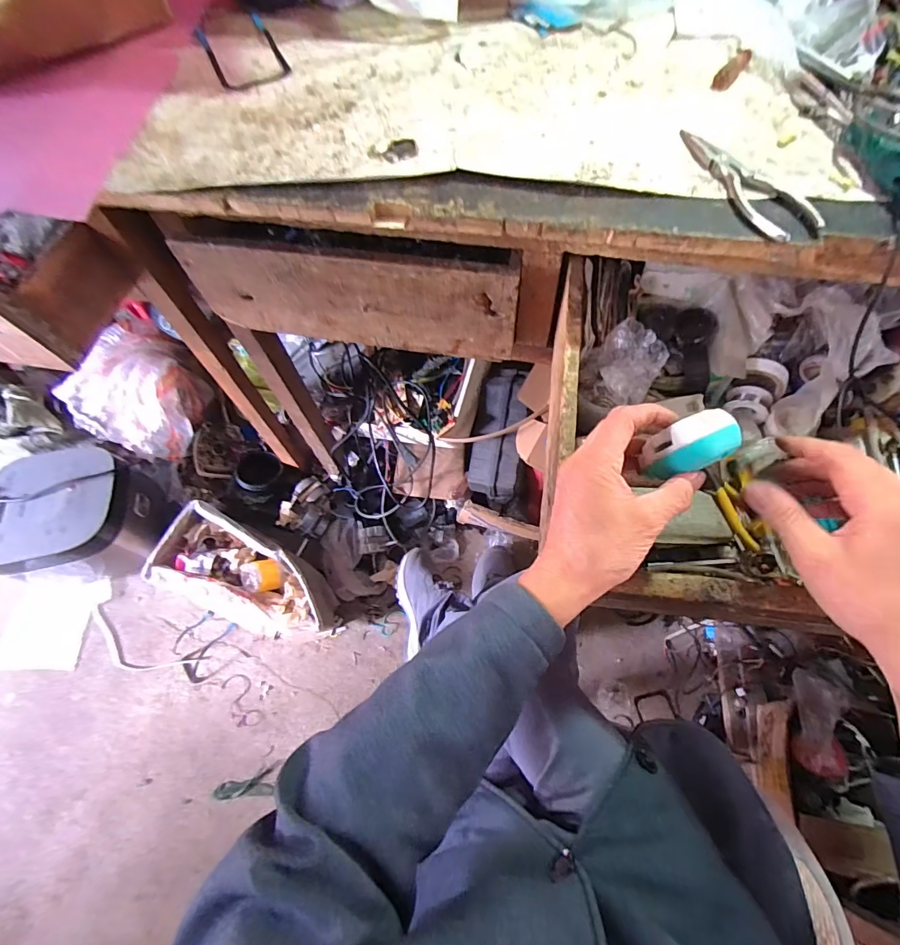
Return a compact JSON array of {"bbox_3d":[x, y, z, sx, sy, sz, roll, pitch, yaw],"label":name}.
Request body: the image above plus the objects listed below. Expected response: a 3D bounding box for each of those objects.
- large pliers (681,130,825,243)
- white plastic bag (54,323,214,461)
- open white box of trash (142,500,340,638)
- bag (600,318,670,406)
[{"bbox_3d":[0.245,-0.245,0.371,0.047,0.010,0.149,-17,65,-7],"label":"large pliers"},{"bbox_3d":[-0.768,-0.210,1.105,0.256,0.193,0.297,19,67,10],"label":"white plastic bag"},{"bbox_3d":[-0.433,0.238,0.986,0.397,0.176,0.197,20,67,10],"label":"open white box of trash"},{"bbox_3d":[0.183,-0.111,0.451,0.061,0.047,0.073,30,69,14],"label":"bag"}]

